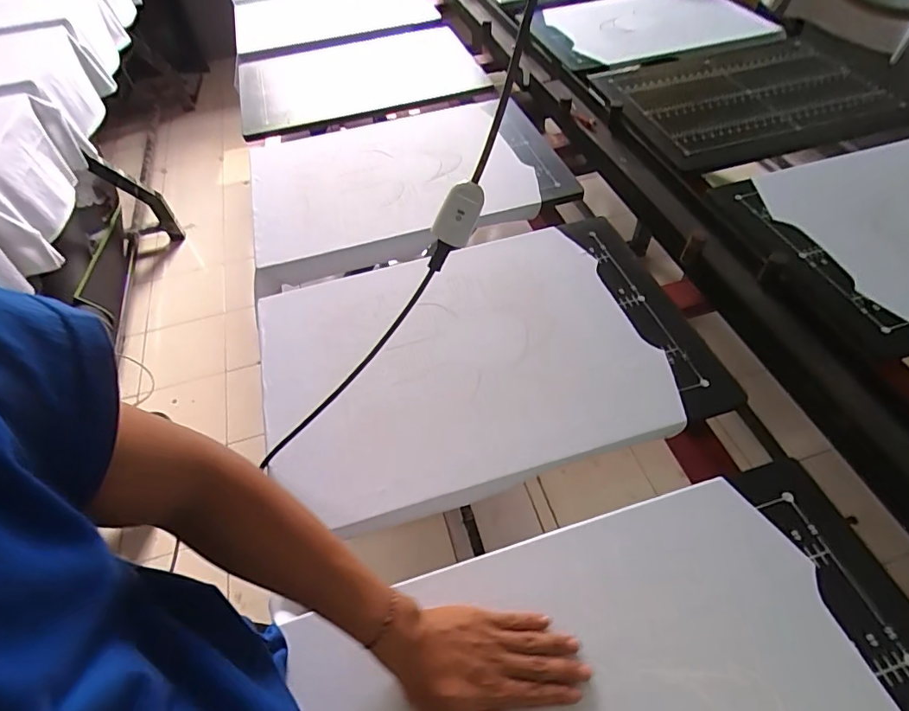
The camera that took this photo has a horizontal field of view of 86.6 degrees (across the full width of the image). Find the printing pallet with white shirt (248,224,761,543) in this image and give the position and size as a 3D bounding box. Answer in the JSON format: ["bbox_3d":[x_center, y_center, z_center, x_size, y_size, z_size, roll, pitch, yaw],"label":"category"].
[{"bbox_3d":[0.021,-0.008,0.680,0.588,0.052,0.419,-13,54,-7],"label":"printing pallet with white shirt"}]

